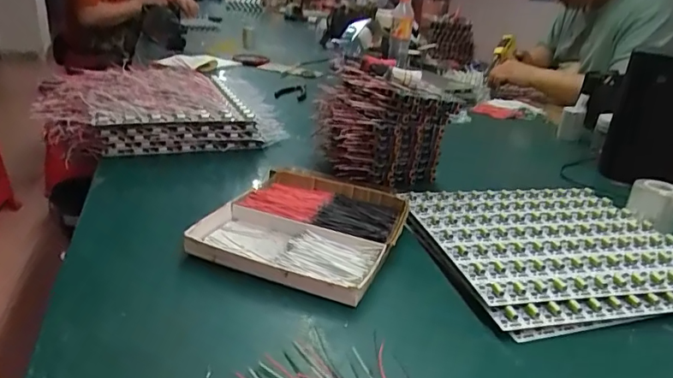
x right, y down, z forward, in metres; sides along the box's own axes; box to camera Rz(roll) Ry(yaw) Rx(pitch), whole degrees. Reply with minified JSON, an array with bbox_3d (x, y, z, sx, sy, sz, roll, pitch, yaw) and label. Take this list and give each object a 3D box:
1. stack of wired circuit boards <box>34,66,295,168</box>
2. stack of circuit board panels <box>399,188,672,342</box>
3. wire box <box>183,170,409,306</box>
[{"bbox_3d":[-0.295,-0.146,0.858,0.359,0.068,0.289,-5,25,-21],"label":"stack of wired circuit boards"},{"bbox_3d":[0.243,0.060,0.565,0.277,0.026,0.254,-2,24,-15],"label":"stack of circuit board panels"},{"bbox_3d":[-0.030,0.039,0.556,0.198,0.023,0.217,13,24,19],"label":"wire box"}]

